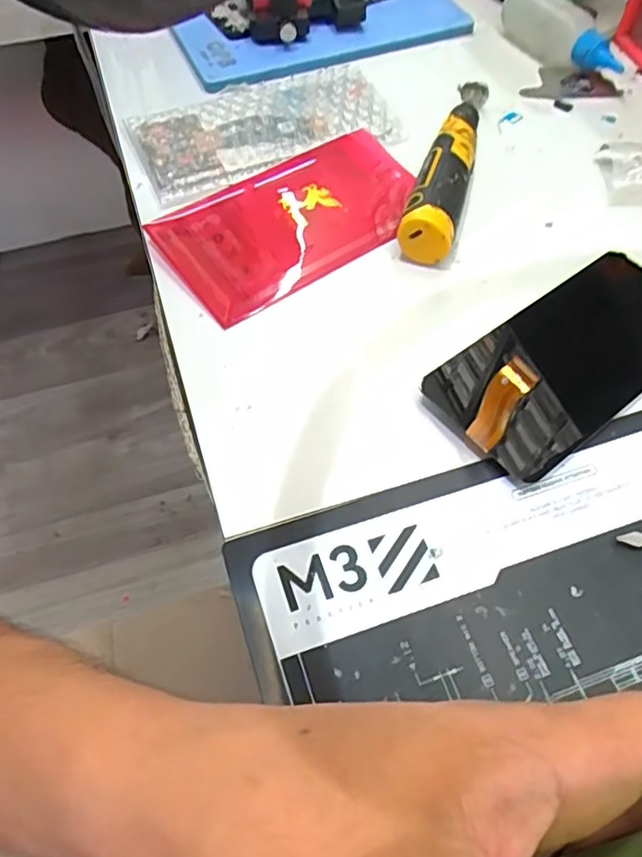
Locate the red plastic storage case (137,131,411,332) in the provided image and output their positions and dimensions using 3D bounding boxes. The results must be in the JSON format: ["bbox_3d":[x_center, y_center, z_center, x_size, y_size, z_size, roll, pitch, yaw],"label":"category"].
[{"bbox_3d":[-0.014,-0.128,0.363,0.158,0.011,0.094,-32,63,-17],"label":"red plastic storage case"}]

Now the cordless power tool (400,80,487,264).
[{"bbox_3d":[0.080,-0.167,0.377,0.029,0.030,0.164,14,60,10],"label":"cordless power tool"}]

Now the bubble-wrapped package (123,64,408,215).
[{"bbox_3d":[-0.039,-0.205,0.410,0.168,0.010,0.097,-23,60,-12],"label":"bubble-wrapped package"}]

